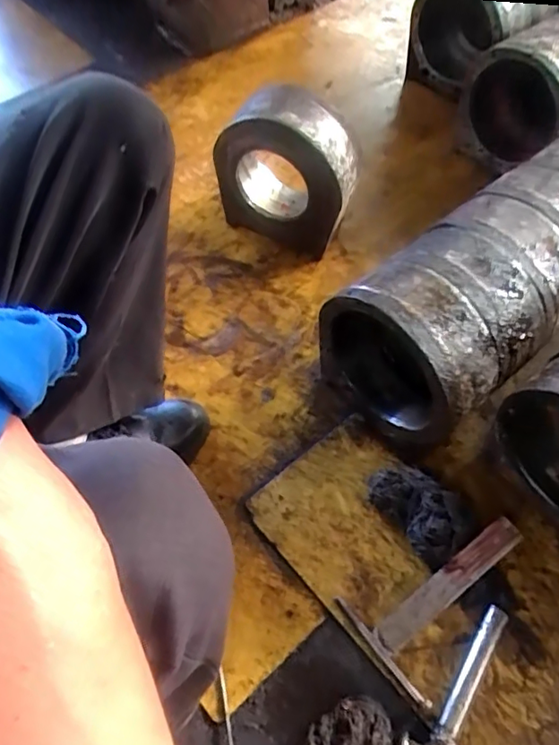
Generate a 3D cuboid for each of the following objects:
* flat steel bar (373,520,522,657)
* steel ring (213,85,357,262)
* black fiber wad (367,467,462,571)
[{"bbox_3d":[0.207,0.257,0.702,0.212,0.016,0.038,-36,77,-11],"label":"flat steel bar"},{"bbox_3d":[0.009,-0.283,0.837,0.196,0.254,0.079,29,61,13],"label":"steel ring"},{"bbox_3d":[0.183,0.173,0.746,0.083,0.044,0.137,-33,65,-19],"label":"black fiber wad"}]

